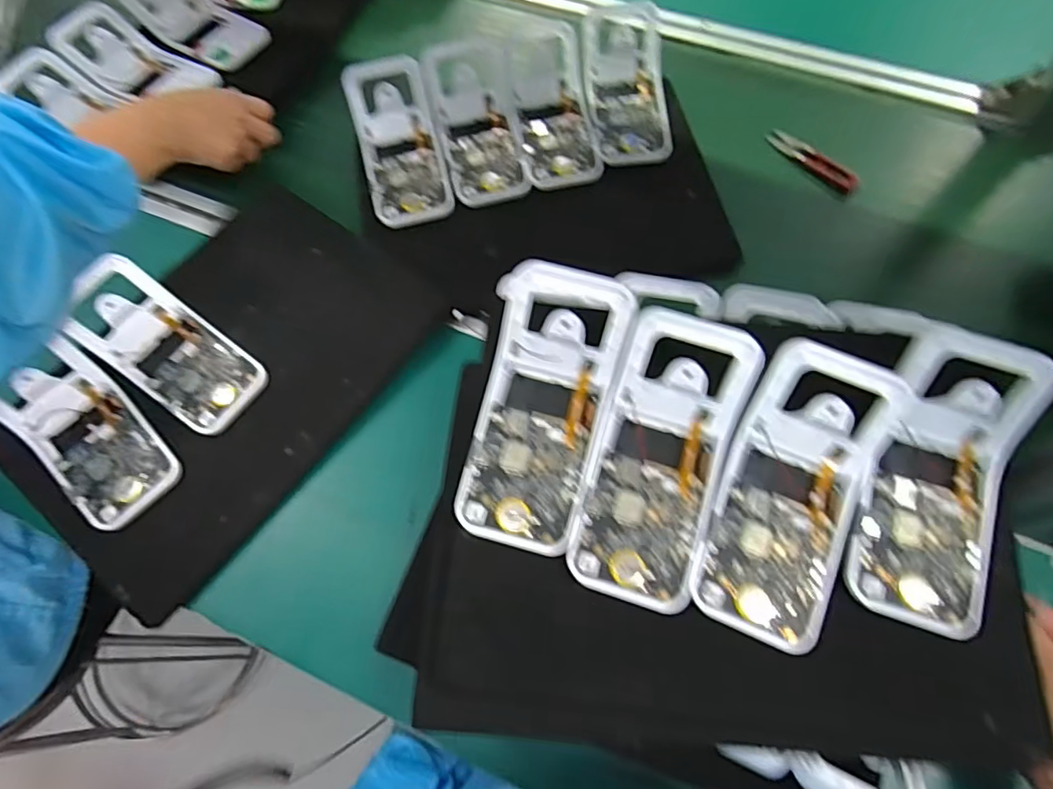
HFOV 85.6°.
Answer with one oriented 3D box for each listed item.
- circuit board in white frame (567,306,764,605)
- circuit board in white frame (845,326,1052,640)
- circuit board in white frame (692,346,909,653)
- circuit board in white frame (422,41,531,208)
[{"bbox_3d":[0.084,0.039,0.353,0.079,0.036,0.171,17,85,7],"label":"circuit board in white frame"},{"bbox_3d":[0.254,0.051,0.348,0.080,0.035,0.174,18,88,8],"label":"circuit board in white frame"},{"bbox_3d":[0.160,0.057,0.332,0.080,0.059,0.164,20,68,9],"label":"circuit board in white frame"},{"bbox_3d":[-0.048,-0.275,0.572,0.080,0.045,0.172,-10,67,-4],"label":"circuit board in white frame"}]

